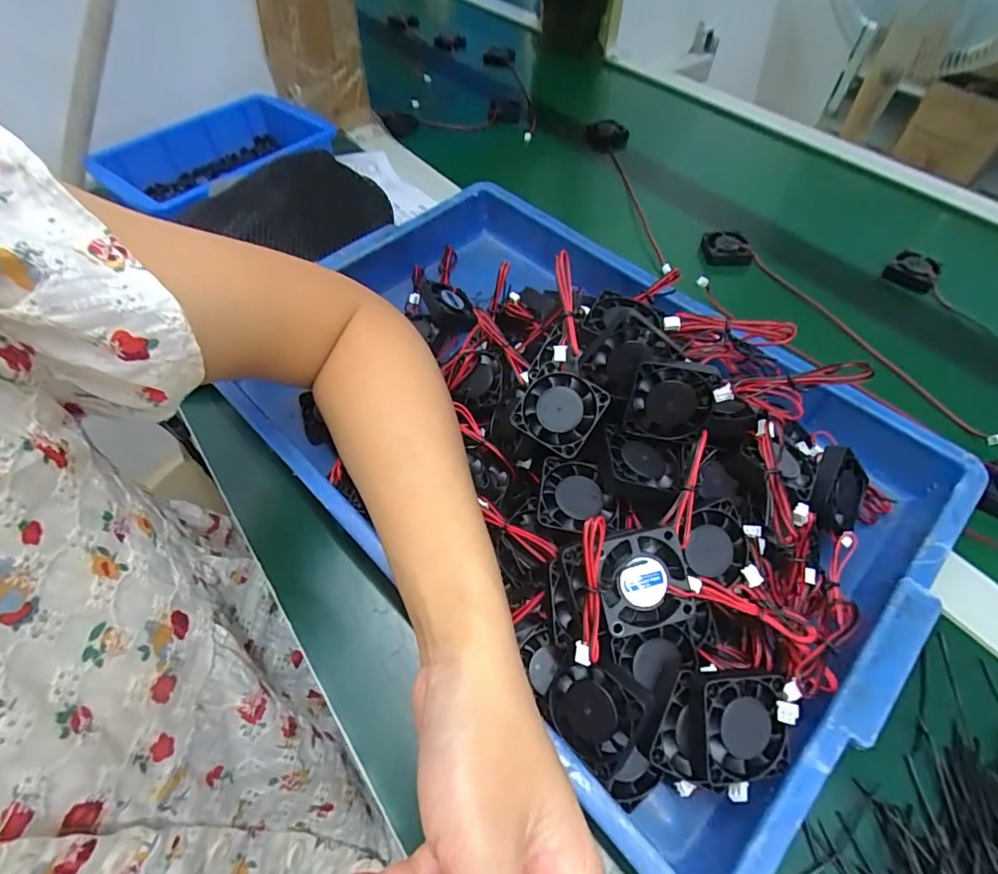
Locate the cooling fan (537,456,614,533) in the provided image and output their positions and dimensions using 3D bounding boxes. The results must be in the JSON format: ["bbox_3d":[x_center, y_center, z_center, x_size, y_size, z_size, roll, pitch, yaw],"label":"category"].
[{"bbox_3d":[0.039,0.031,0.255,0.037,0.012,0.038,8,57,4],"label":"cooling fan"}]

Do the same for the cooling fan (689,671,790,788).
[{"bbox_3d":[0.100,0.120,0.211,0.039,0.010,0.043,5,85,-11],"label":"cooling fan"}]

